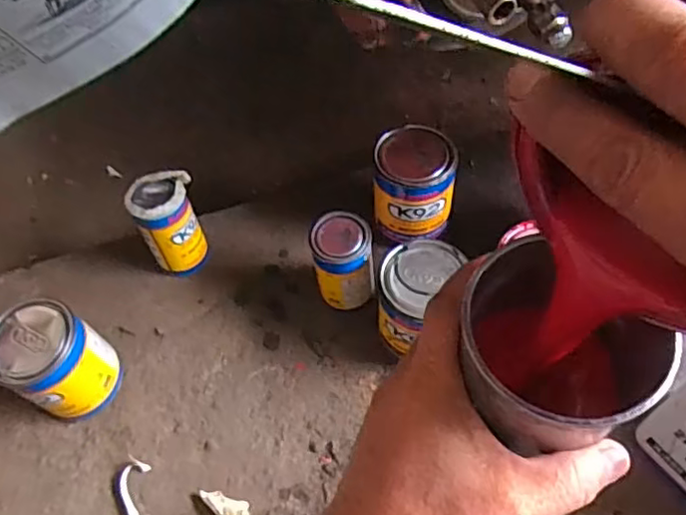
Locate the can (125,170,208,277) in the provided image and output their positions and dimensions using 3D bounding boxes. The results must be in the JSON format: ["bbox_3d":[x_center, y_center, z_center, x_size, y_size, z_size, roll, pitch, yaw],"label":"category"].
[{"bbox_3d":[-0.228,-0.043,0.839,0.077,0.143,0.081,-2,57,3],"label":"can"}]

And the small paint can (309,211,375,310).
[{"bbox_3d":[0.003,0.013,0.781,0.070,0.140,0.076,-2,57,3],"label":"small paint can"}]

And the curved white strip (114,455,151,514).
[{"bbox_3d":[-0.248,0.274,0.721,0.041,0.015,0.080,-3,57,3],"label":"curved white strip"}]

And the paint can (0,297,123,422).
[{"bbox_3d":[-0.341,0.126,0.743,0.103,0.149,0.101,-2,57,3],"label":"paint can"}]

